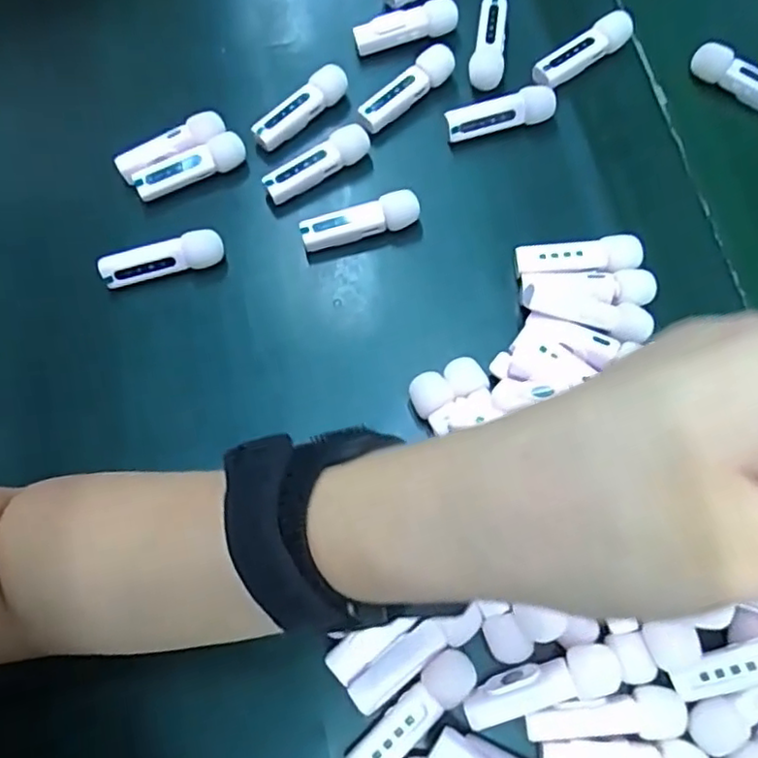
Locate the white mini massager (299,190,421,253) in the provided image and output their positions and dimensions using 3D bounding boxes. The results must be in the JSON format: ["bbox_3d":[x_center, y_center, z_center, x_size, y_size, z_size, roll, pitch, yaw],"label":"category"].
[{"bbox_3d":[-0.011,-0.085,0.353,0.063,0.025,0.015,-17,70,-4],"label":"white mini massager"}]

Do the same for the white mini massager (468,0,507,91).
[{"bbox_3d":[0.067,-0.201,0.390,0.019,0.014,0.061,10,70,6],"label":"white mini massager"}]

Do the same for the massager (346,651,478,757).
[{"bbox_3d":[0.013,0.141,0.271,0.064,0.017,0.019,-39,73,-12],"label":"massager"}]

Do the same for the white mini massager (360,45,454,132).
[{"bbox_3d":[0.016,-0.169,0.379,0.069,0.019,0.016,-39,73,-12],"label":"white mini massager"}]

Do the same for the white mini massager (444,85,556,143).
[{"bbox_3d":[0.070,-0.150,0.371,0.062,0.018,0.015,-13,69,-3],"label":"white mini massager"}]

